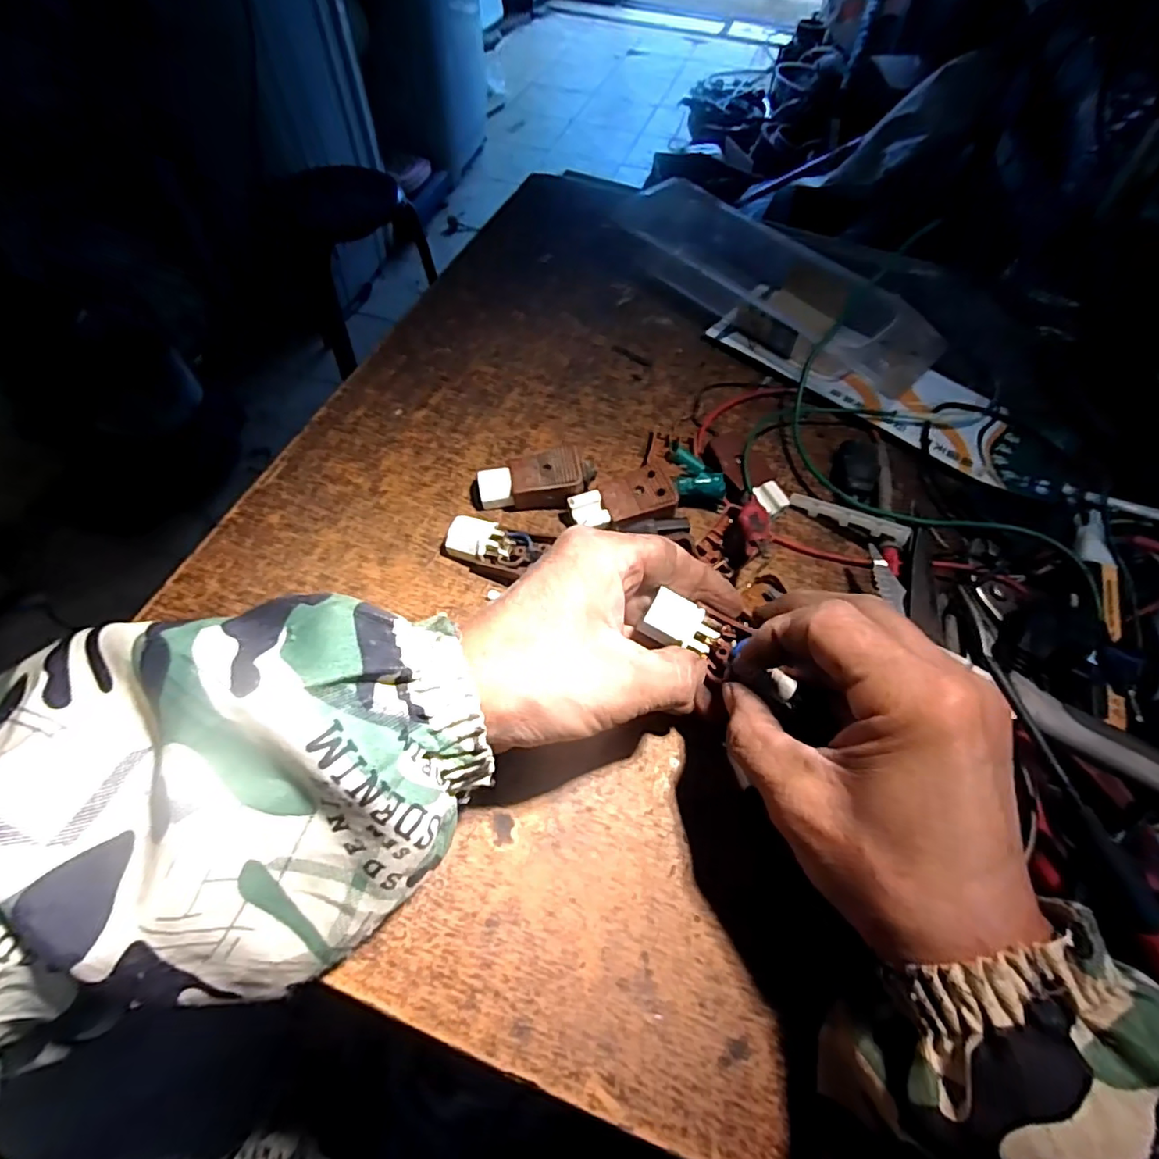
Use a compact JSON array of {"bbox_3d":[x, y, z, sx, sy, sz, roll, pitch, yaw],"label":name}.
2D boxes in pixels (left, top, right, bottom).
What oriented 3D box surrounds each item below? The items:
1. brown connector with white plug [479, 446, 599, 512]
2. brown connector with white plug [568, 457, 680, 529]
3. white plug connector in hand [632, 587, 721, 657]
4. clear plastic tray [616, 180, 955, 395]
[{"bbox_3d":[-0.025,-0.057,0.335,0.065,0.019,0.027,-6,61,0],"label":"brown connector with white plug"},{"bbox_3d":[0.024,-0.044,0.332,0.060,0.019,0.030,-15,61,-6],"label":"brown connector with white plug"},{"bbox_3d":[0.045,0.021,0.259,0.033,0.007,0.024,33,81,-2],"label":"white plug connector in hand"},{"bbox_3d":[0.139,-0.214,0.424,0.089,0.042,0.244,-38,66,-17],"label":"clear plastic tray"}]

